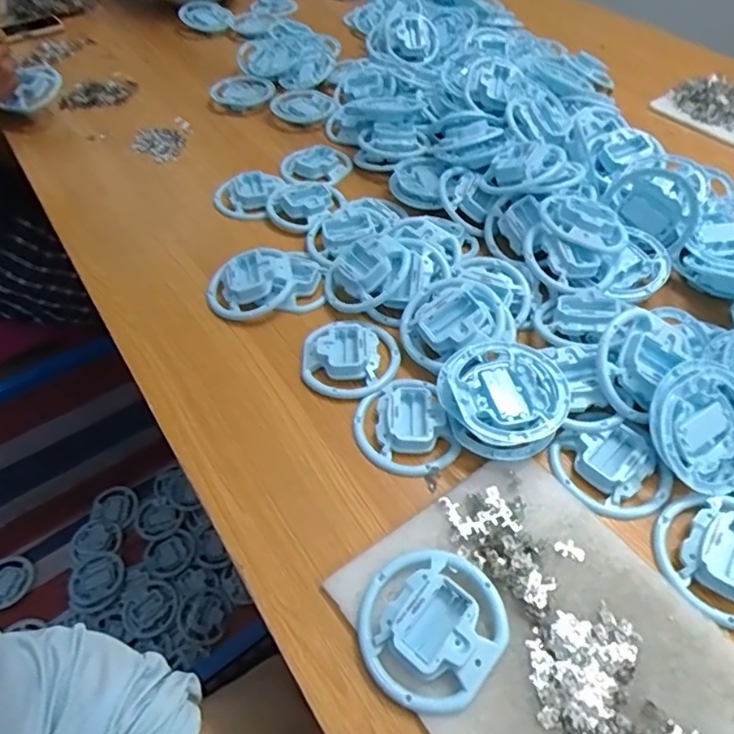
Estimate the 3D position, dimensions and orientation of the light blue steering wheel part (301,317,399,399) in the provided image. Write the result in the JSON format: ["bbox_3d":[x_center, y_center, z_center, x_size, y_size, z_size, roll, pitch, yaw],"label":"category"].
[{"bbox_3d":[-0.018,-0.016,0.556,0.096,0.020,0.102,1,54,5],"label":"light blue steering wheel part"}]

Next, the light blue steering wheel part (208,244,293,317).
[{"bbox_3d":[-0.132,-0.095,0.610,0.099,0.035,0.081,-18,52,-15],"label":"light blue steering wheel part"}]

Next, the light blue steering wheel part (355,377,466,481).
[{"bbox_3d":[0.033,0.054,0.500,0.084,0.016,0.098,-17,55,-9],"label":"light blue steering wheel part"}]

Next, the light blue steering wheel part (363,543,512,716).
[{"bbox_3d":[0.046,0.183,0.384,0.096,0.026,0.104,-2,54,2],"label":"light blue steering wheel part"}]

